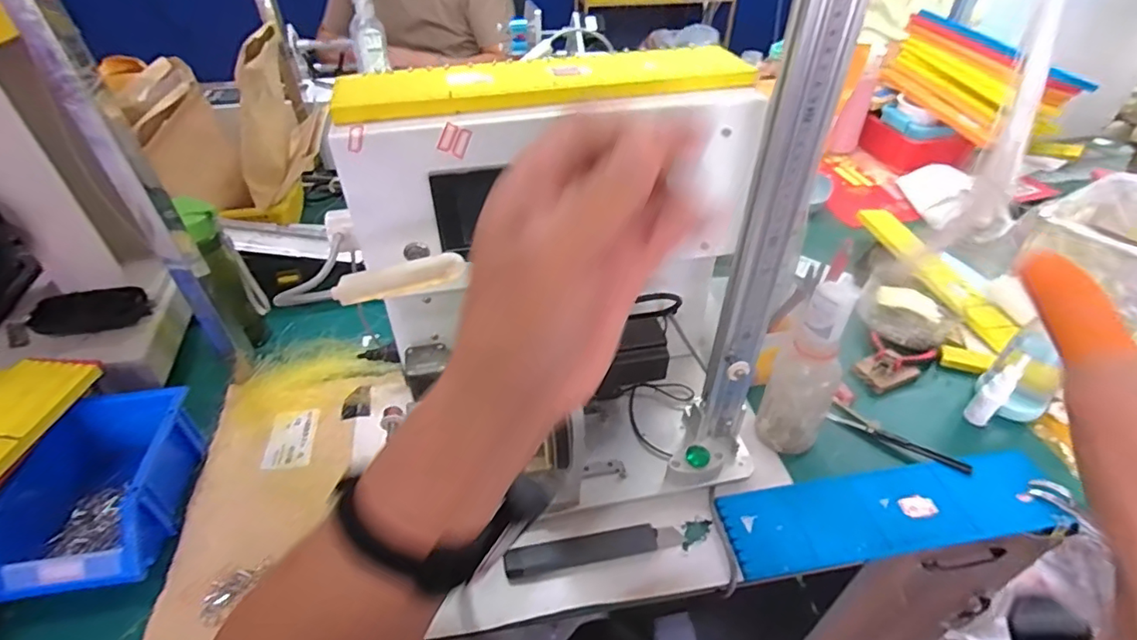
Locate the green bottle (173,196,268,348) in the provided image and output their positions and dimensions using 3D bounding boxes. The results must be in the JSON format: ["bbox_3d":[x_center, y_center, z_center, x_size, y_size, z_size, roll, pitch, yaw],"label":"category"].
[{"bbox_3d":[-0.433,-0.058,0.698,0.046,0.193,0.049,-24,47,-23],"label":"green bottle"}]

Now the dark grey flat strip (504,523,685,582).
[{"bbox_3d":[0.024,0.216,0.527,0.166,0.012,0.029,-10,43,-9],"label":"dark grey flat strip"}]

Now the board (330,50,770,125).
[{"bbox_3d":[-0.010,-0.203,0.470,0.353,0.018,0.082,-9,43,-8],"label":"board"}]

